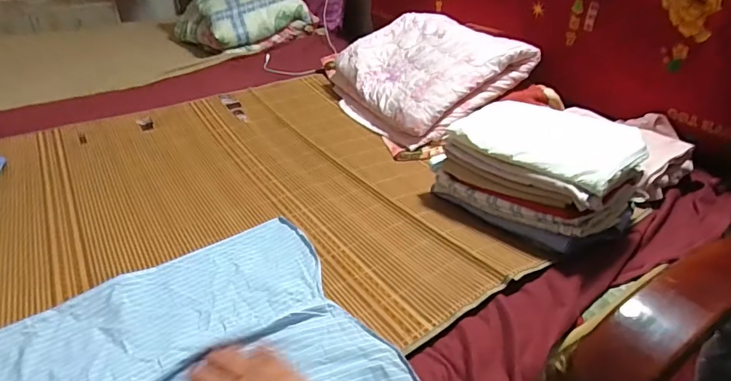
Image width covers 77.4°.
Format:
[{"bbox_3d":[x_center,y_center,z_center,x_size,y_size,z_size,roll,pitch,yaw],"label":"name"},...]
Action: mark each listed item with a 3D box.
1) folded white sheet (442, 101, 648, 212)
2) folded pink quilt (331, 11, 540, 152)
[{"bbox_3d":[0.301,-0.064,0.780,0.197,0.094,0.284,-25,37,-37],"label":"folded white sheet"},{"bbox_3d":[0.129,-0.313,1.200,0.387,0.130,0.464,-41,45,-9],"label":"folded pink quilt"}]

